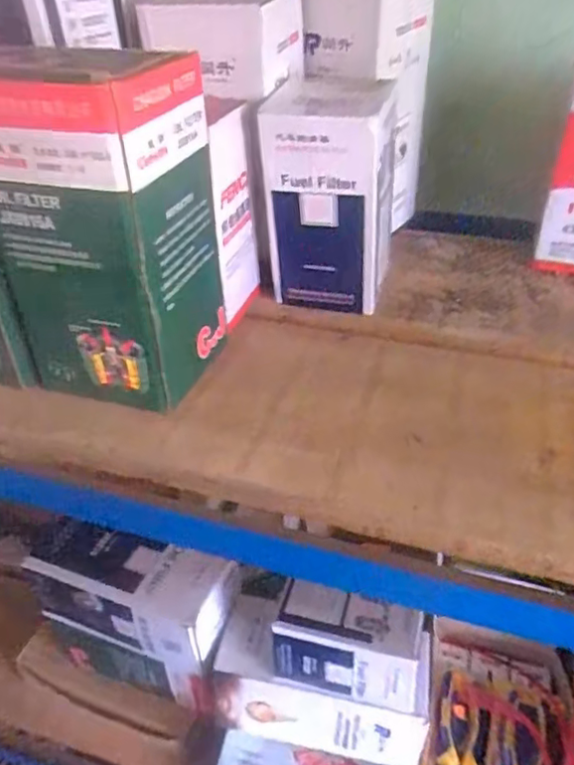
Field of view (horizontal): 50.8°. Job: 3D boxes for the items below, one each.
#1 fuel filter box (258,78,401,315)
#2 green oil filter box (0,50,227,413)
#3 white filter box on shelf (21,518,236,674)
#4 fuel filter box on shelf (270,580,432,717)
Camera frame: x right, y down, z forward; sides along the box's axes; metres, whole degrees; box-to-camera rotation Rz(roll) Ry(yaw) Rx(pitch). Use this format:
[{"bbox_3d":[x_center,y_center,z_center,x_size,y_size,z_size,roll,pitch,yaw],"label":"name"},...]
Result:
[{"bbox_3d":[0.033,-0.146,0.486,0.091,0.156,0.083,9,38,12],"label":"fuel filter box"},{"bbox_3d":[-0.112,-0.097,0.381,0.105,0.197,0.097,11,38,15],"label":"green oil filter box"},{"bbox_3d":[-0.173,0.225,0.664,0.221,0.096,0.090,11,38,15],"label":"white filter box on shelf"},{"bbox_3d":[0.065,0.252,0.572,0.146,0.091,0.059,11,39,15],"label":"fuel filter box on shelf"}]

